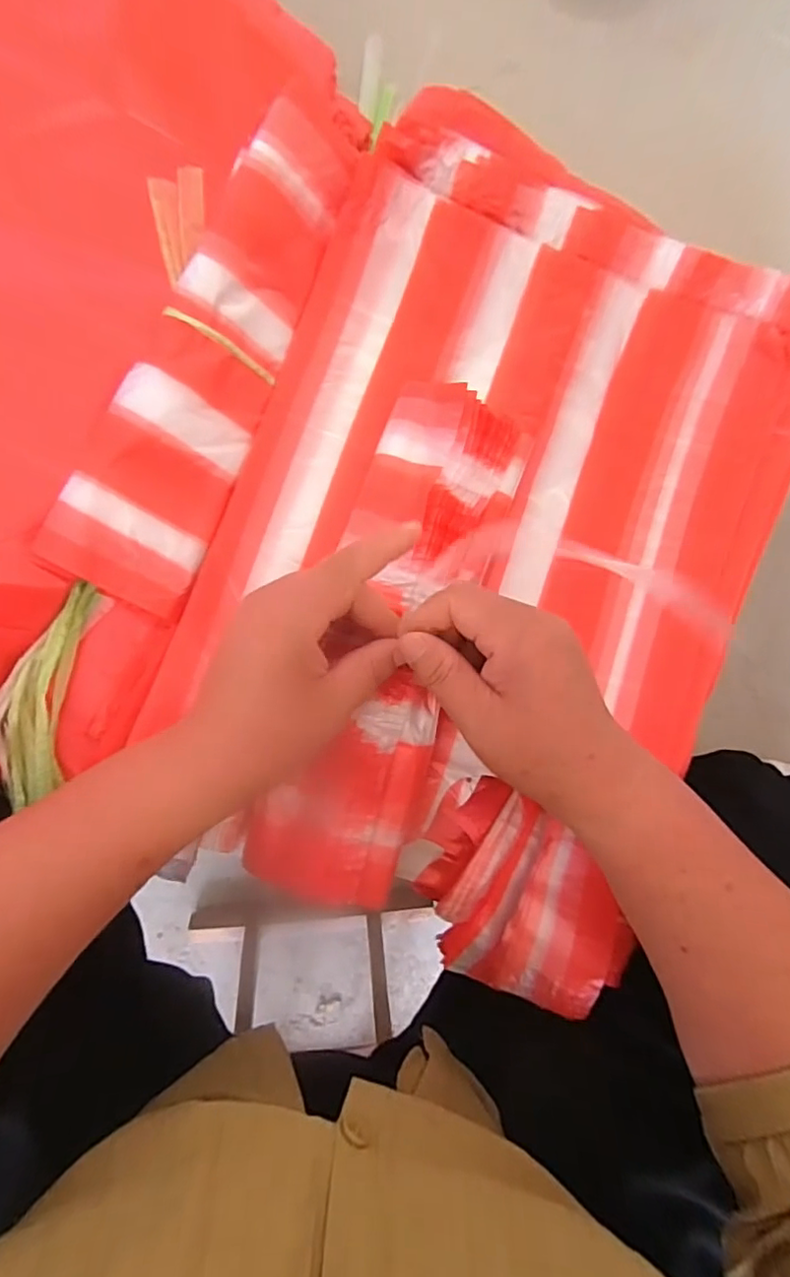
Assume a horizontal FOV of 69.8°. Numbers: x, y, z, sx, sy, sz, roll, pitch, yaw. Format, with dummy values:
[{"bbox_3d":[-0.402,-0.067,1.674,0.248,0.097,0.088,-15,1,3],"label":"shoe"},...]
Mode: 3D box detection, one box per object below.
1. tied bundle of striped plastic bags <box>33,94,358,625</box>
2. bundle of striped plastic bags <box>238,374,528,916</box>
[{"bbox_3d":[-0.107,-0.165,0.332,0.079,0.018,0.298,25,87,-21],"label":"tied bundle of striped plastic bags"},{"bbox_3d":[-0.003,0.004,0.327,0.091,0.033,0.294,16,89,-6],"label":"bundle of striped plastic bags"}]

